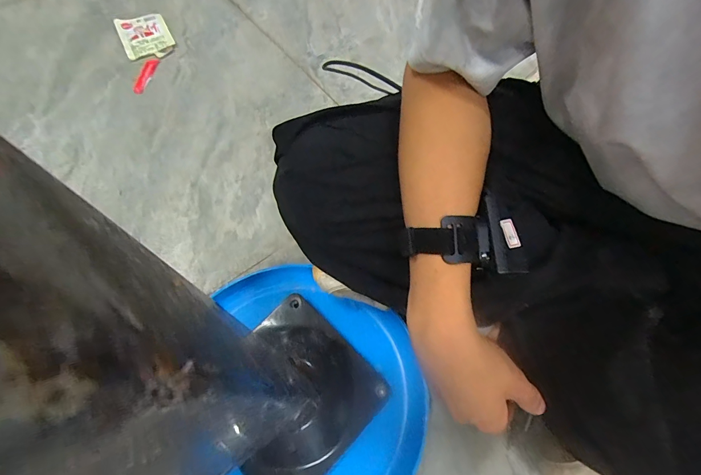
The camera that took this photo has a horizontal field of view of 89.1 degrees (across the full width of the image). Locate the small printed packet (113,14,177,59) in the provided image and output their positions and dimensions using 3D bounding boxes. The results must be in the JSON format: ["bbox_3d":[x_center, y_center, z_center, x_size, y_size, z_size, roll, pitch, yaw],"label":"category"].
[{"bbox_3d":[-0.400,-0.398,0.691,0.088,0.011,0.126,-27,67,-15],"label":"small printed packet"}]

